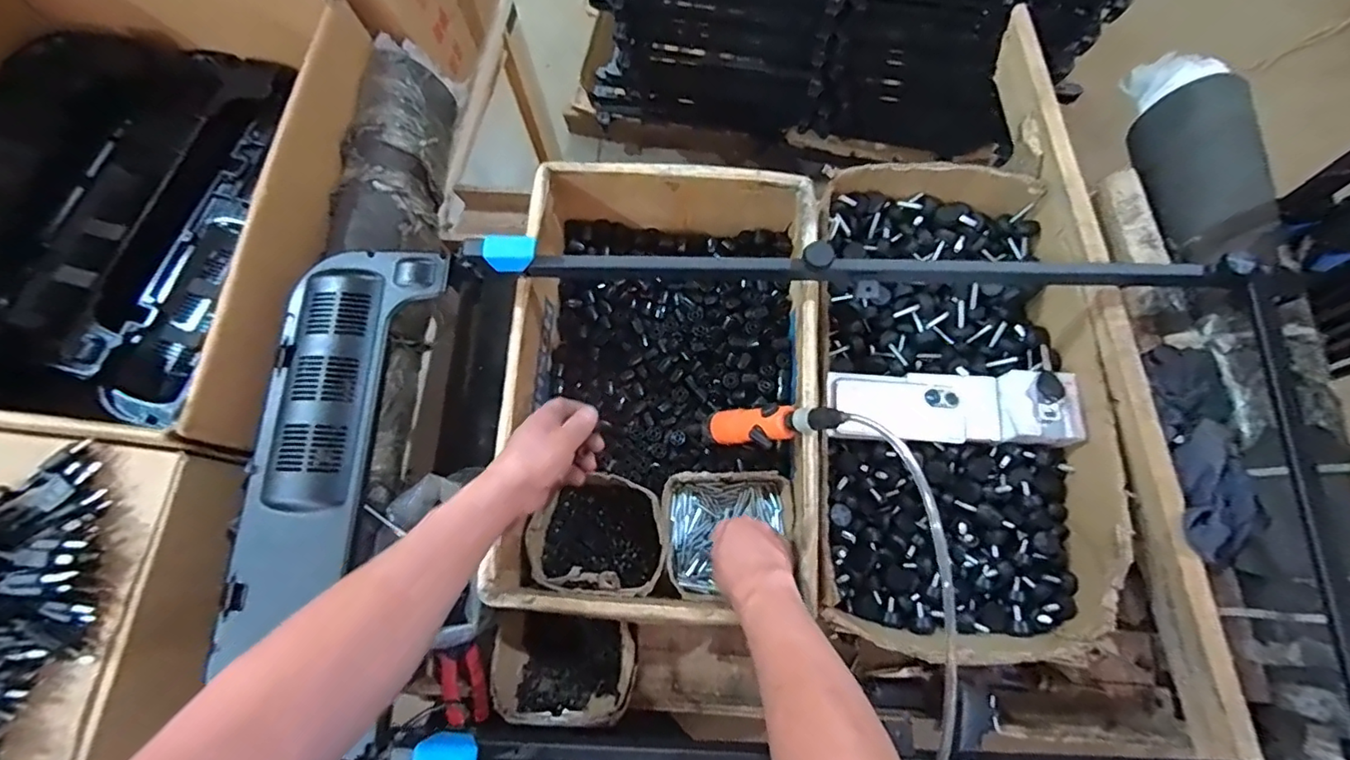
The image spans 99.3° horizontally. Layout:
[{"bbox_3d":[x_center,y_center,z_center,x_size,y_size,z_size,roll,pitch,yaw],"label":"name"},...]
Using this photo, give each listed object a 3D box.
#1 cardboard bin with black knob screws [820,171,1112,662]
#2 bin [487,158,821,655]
[{"bbox_3d":[0.337,0.010,0.718,0.341,0.111,0.608,4,76,2],"label":"cardboard bin with black knob screws"},{"bbox_3d":[-0.007,0.001,0.722,0.349,0.166,0.505,4,76,2],"label":"bin"}]

